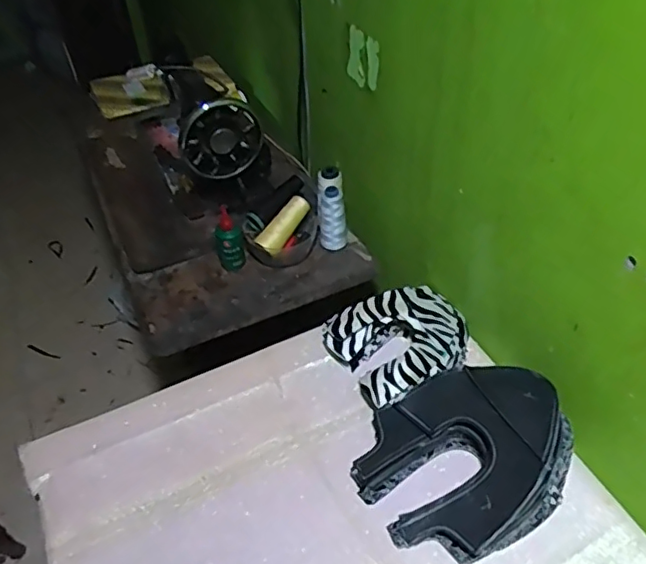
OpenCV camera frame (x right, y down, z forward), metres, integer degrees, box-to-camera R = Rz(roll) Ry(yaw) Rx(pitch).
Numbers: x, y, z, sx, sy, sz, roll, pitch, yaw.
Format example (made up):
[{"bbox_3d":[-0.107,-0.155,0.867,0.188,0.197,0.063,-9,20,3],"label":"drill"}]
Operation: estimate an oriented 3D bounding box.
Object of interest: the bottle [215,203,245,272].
[{"bbox_3d":[-0.153,-0.073,0.964,0.043,0.105,0.039,-13,46,-7],"label":"bottle"}]

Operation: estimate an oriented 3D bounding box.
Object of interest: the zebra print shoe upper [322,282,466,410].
[{"bbox_3d":[0.115,0.085,0.814,0.185,0.071,0.150,-18,47,-13],"label":"zebra print shoe upper"}]

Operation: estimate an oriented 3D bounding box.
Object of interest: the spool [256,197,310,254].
[{"bbox_3d":[-0.063,-0.095,0.989,0.033,0.034,0.115,28,68,28],"label":"spool"}]

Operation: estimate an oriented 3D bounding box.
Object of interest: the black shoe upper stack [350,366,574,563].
[{"bbox_3d":[0.167,0.192,0.691,0.246,0.095,0.194,-20,47,-14],"label":"black shoe upper stack"}]

